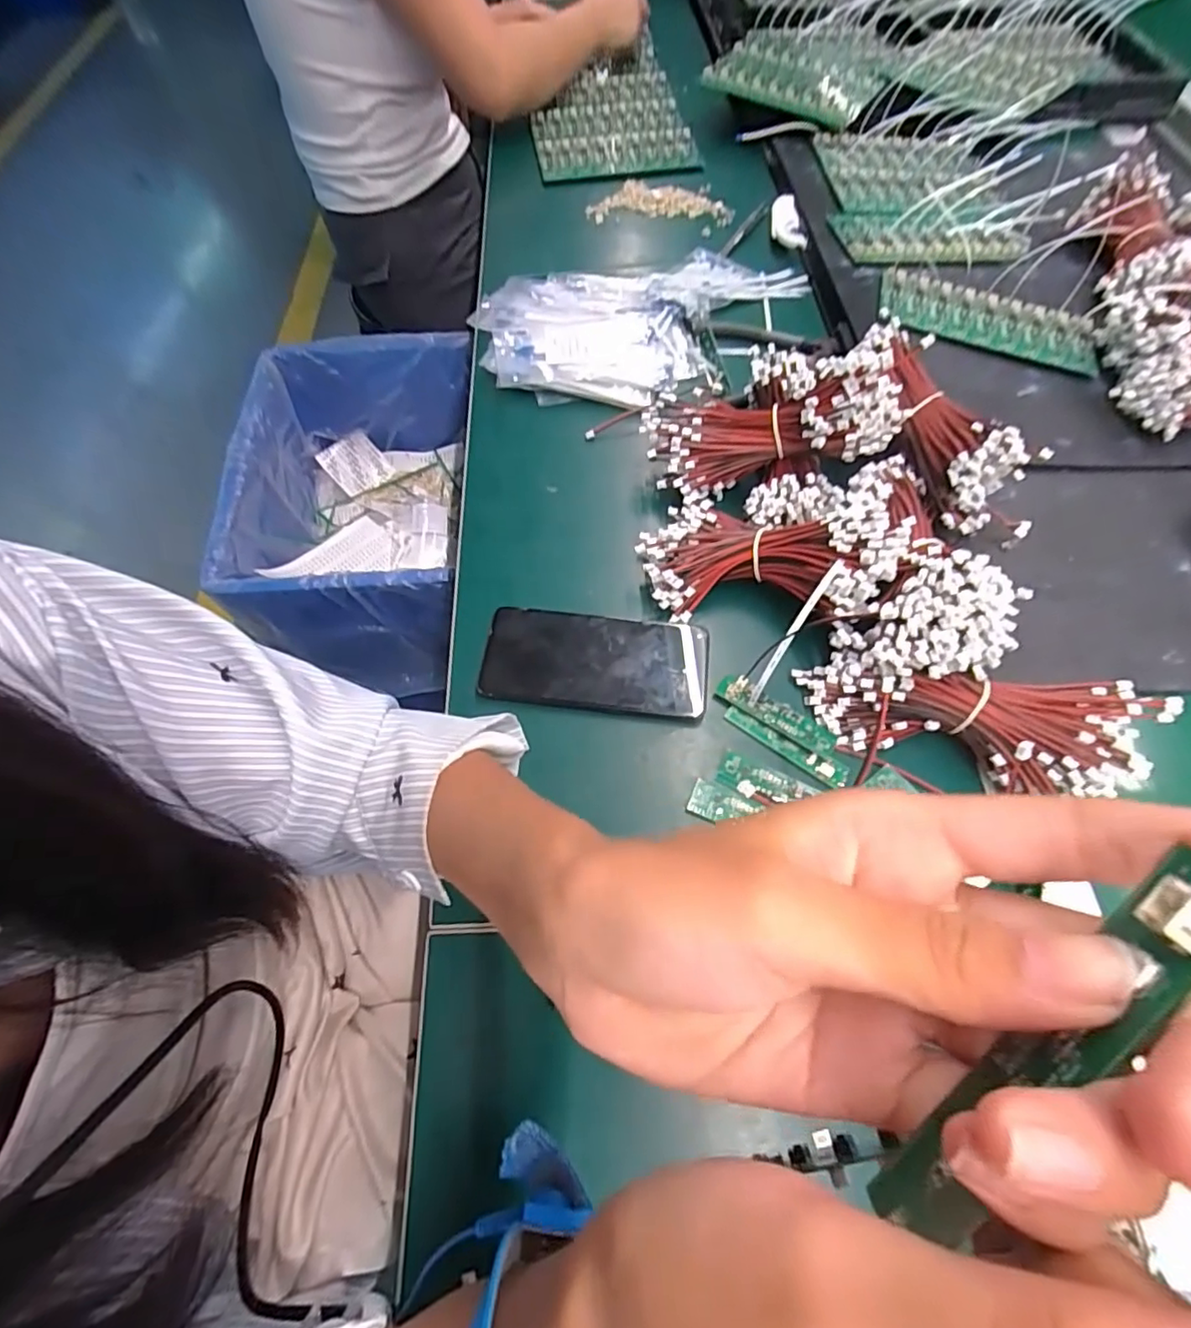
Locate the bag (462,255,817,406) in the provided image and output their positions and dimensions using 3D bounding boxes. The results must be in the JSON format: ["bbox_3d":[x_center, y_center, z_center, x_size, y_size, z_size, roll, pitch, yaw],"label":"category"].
[{"bbox_3d":[0.055,-0.336,0.566,0.327,0.026,0.199,-7,64,-4],"label":"bag"}]

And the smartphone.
[{"bbox_3d":[0.000,-0.001,0.406,0.154,0.008,0.072,6,64,3],"label":"smartphone"}]

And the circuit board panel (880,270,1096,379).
[{"bbox_3d":[0.366,-0.322,0.543,0.198,0.021,0.079,16,65,7],"label":"circuit board panel"}]

